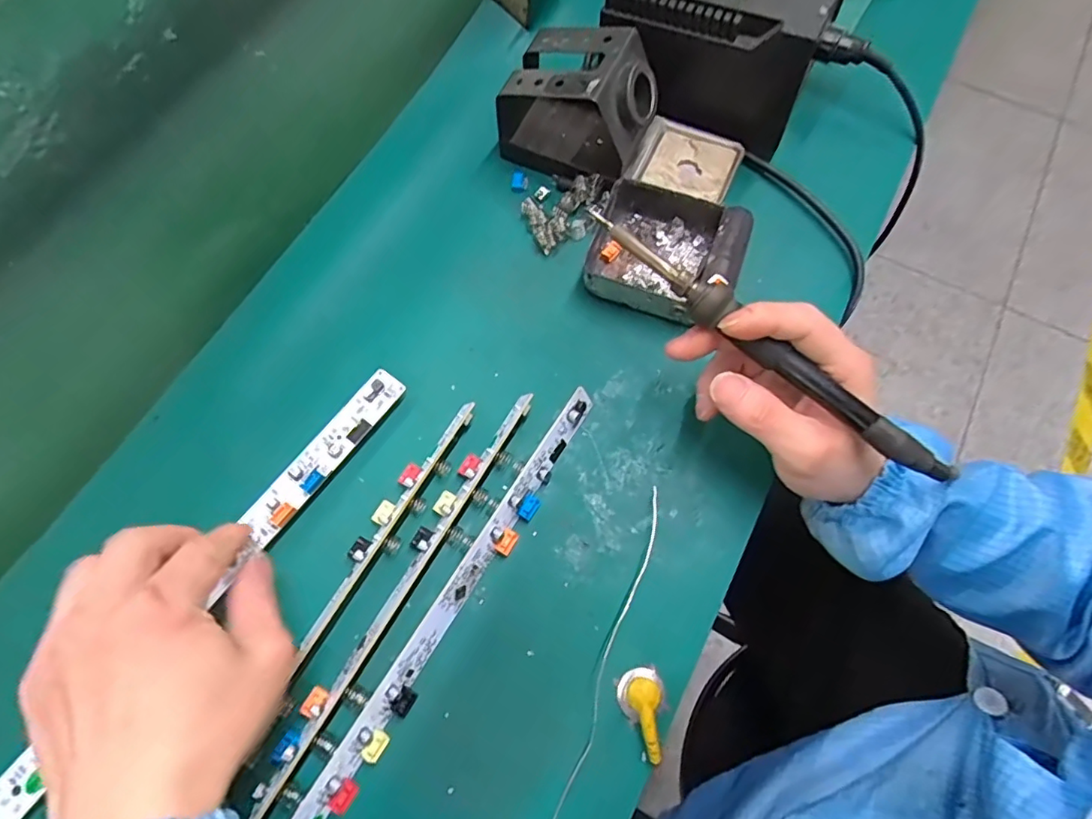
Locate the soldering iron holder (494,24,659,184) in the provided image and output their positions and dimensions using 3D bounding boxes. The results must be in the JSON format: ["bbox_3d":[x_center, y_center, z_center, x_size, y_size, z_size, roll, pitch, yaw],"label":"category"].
[{"bbox_3d":[0.025,-0.208,0.382,0.096,0.072,0.073,26,72,7],"label":"soldering iron holder"}]

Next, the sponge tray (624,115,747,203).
[{"bbox_3d":[0.100,-0.176,0.401,0.071,0.011,0.051,21,72,5],"label":"sponge tray"}]

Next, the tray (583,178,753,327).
[{"bbox_3d":[0.076,-0.102,0.362,0.090,0.040,0.078,22,72,6],"label":"tray"}]

